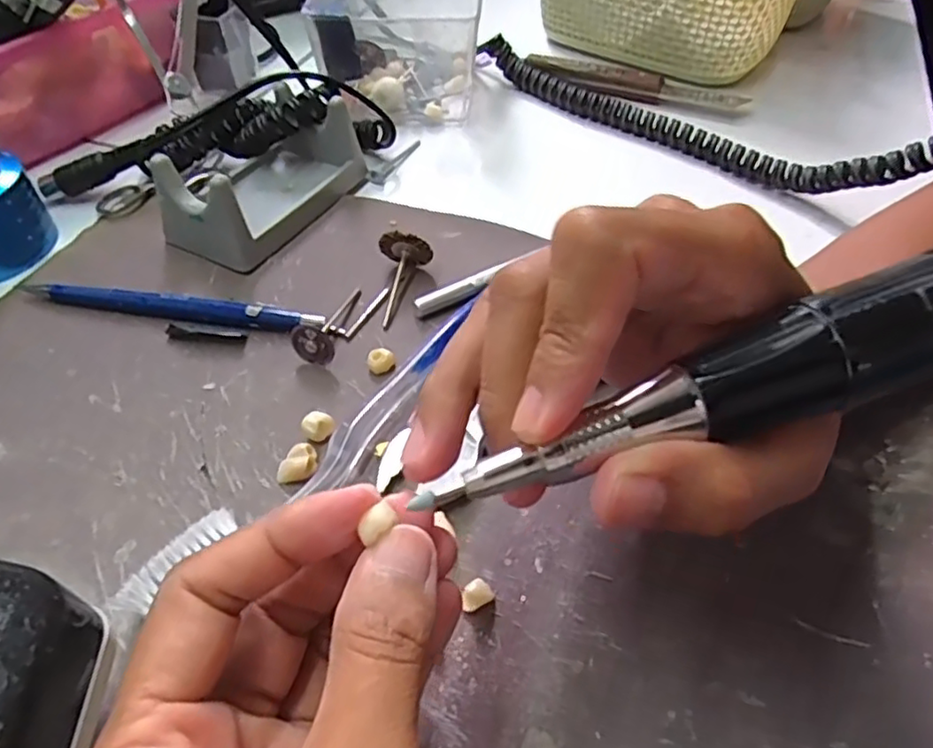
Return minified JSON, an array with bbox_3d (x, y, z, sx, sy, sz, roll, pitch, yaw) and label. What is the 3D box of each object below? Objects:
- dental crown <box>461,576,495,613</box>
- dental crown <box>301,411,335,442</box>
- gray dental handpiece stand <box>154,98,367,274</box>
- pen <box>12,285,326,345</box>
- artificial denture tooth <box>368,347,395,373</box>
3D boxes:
[{"bbox_3d":[0.003,0.066,0.196,0.010,0.007,0.007,-29,55,-22],"label":"dental crown"},{"bbox_3d":[-0.053,0.019,0.236,0.011,0.008,0.008,-19,51,-17],"label":"dental crown"},{"bbox_3d":[-0.098,-0.098,0.319,0.056,0.036,0.098,24,52,20],"label":"gray dental handpiece stand"},{"bbox_3d":[-0.126,-0.025,0.275,0.129,0.009,0.018,7,50,7],"label":"pen"},{"bbox_3d":[-0.033,-0.005,0.259,0.010,0.008,0.007,-8,49,-7],"label":"artificial denture tooth"}]

